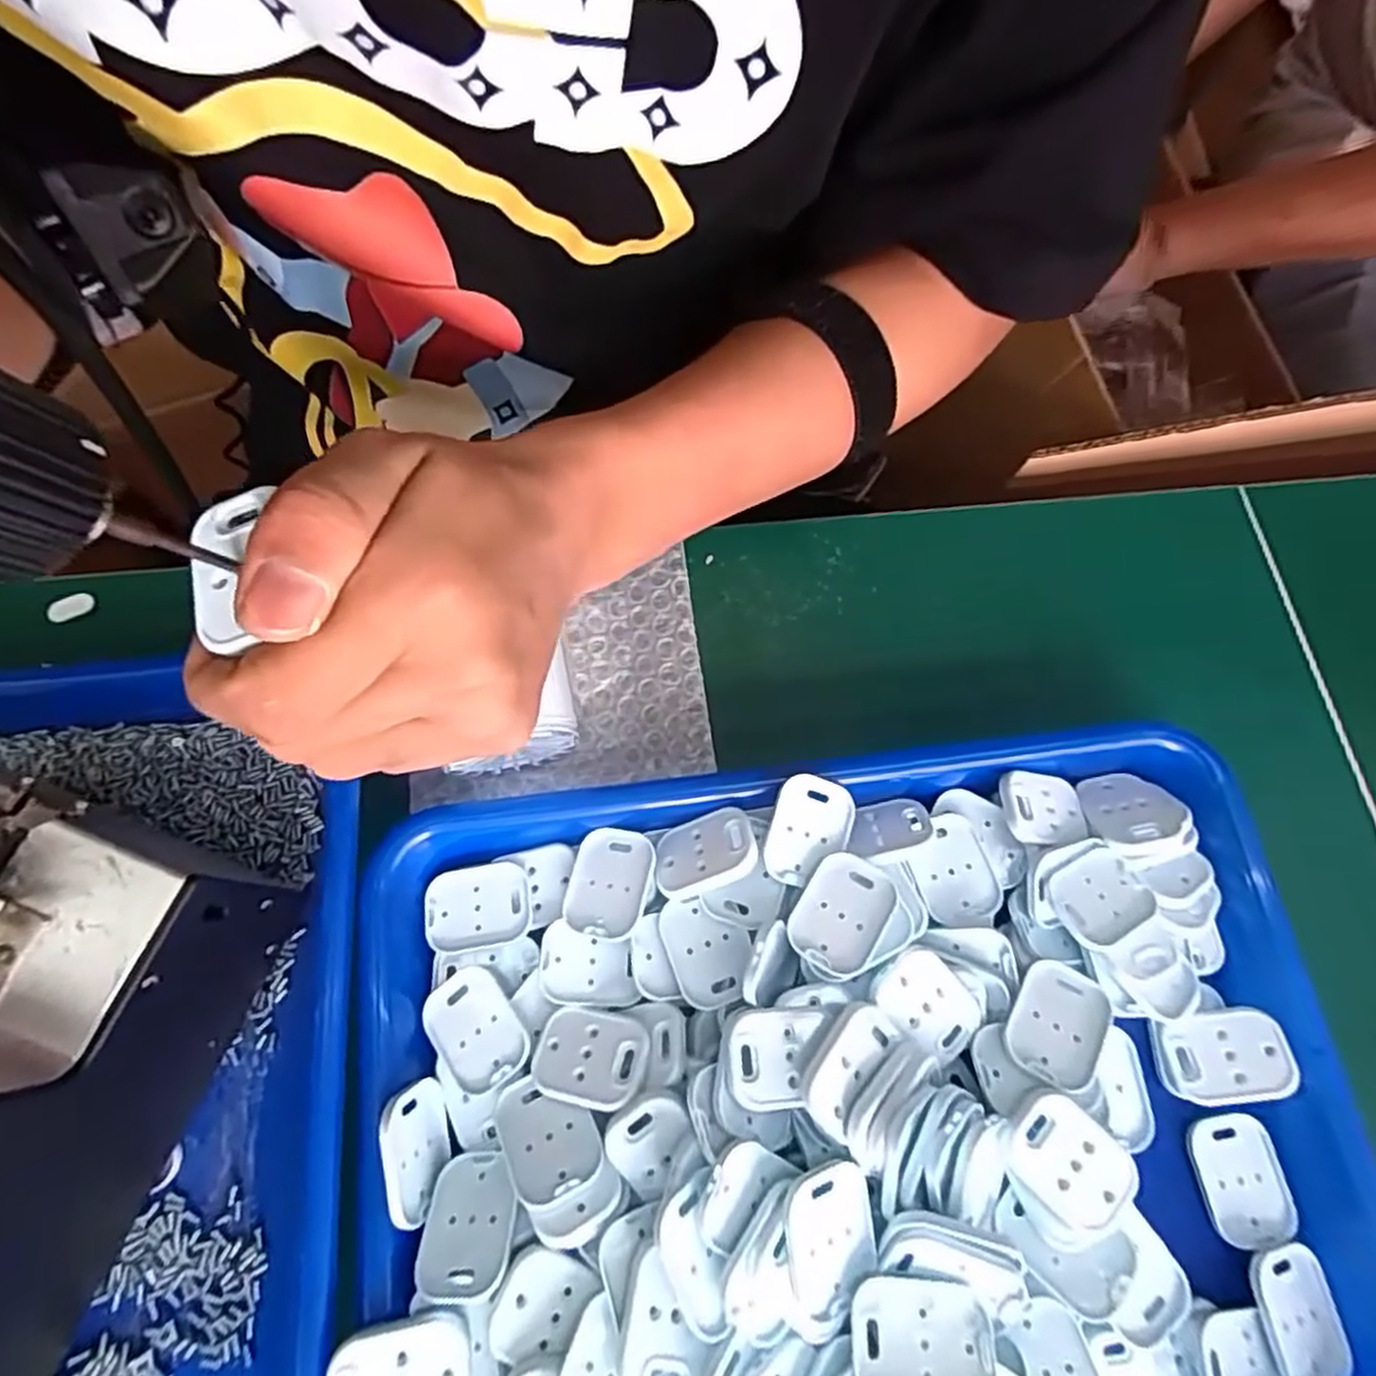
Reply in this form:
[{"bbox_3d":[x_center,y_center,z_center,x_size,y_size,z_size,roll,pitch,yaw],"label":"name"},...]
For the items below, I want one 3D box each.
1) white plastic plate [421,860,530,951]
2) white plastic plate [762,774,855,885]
[{"bbox_3d":[-0.079,0.081,0.284,0.039,0.005,0.030,-7,72,-4],"label":"white plastic plate"},{"bbox_3d":[0.045,0.053,0.278,0.029,0.004,0.039,18,79,-5],"label":"white plastic plate"}]

